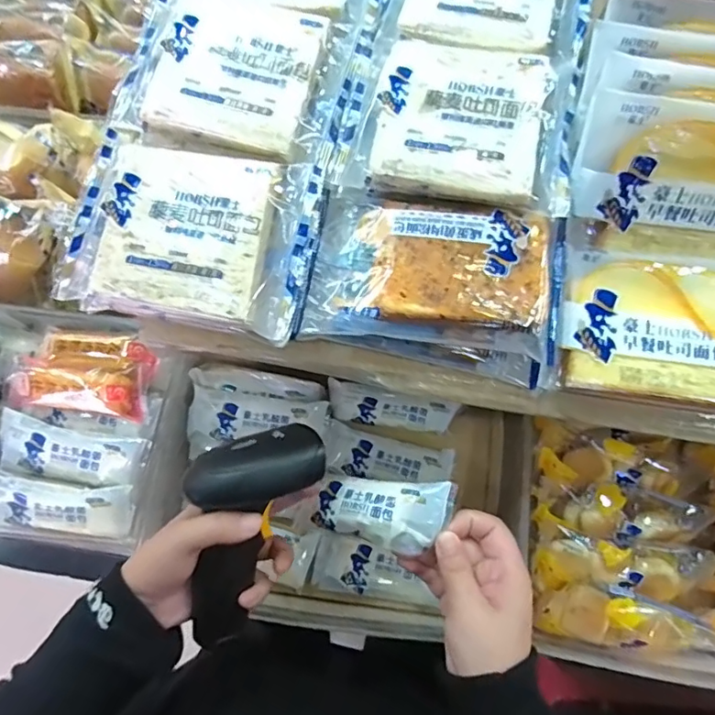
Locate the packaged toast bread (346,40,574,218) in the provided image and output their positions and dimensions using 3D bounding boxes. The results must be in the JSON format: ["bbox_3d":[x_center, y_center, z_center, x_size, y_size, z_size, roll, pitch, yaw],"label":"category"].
[{"bbox_3d":[0.069,-0.147,0.335,0.128,0.016,0.105,12,74,4],"label":"packaged toast bread"}]

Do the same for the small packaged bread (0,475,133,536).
[{"bbox_3d":[-0.247,0.121,0.437,0.121,0.025,0.039,5,74,2],"label":"small packaged bread"}]

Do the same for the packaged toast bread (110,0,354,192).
[{"bbox_3d":[-0.071,-0.192,0.349,0.145,0.020,0.131,19,75,6],"label":"packaged toast bread"}]

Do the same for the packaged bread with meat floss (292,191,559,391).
[{"bbox_3d":[0.046,-0.051,0.334,0.151,0.032,0.094,12,74,4],"label":"packaged bread with meat floss"}]

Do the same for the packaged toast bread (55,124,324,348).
[{"bbox_3d":[-0.101,-0.076,0.332,0.142,0.031,0.106,12,74,4],"label":"packaged toast bread"}]

